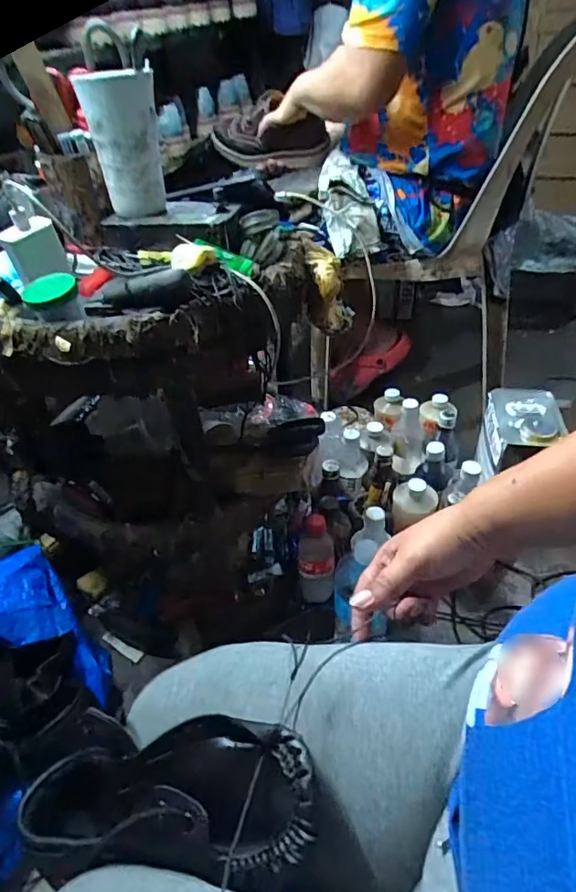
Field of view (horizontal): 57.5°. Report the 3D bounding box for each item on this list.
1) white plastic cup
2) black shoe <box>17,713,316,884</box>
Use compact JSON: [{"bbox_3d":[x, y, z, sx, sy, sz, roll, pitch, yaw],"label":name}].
[{"bbox_3d":[-0.176,-0.329,0.577,0.074,0.134,0.061,-13,40,-10],"label":"white plastic cup"},{"bbox_3d":[-0.085,0.223,0.328,0.222,0.064,0.068,-23,32,26],"label":"black shoe"}]

